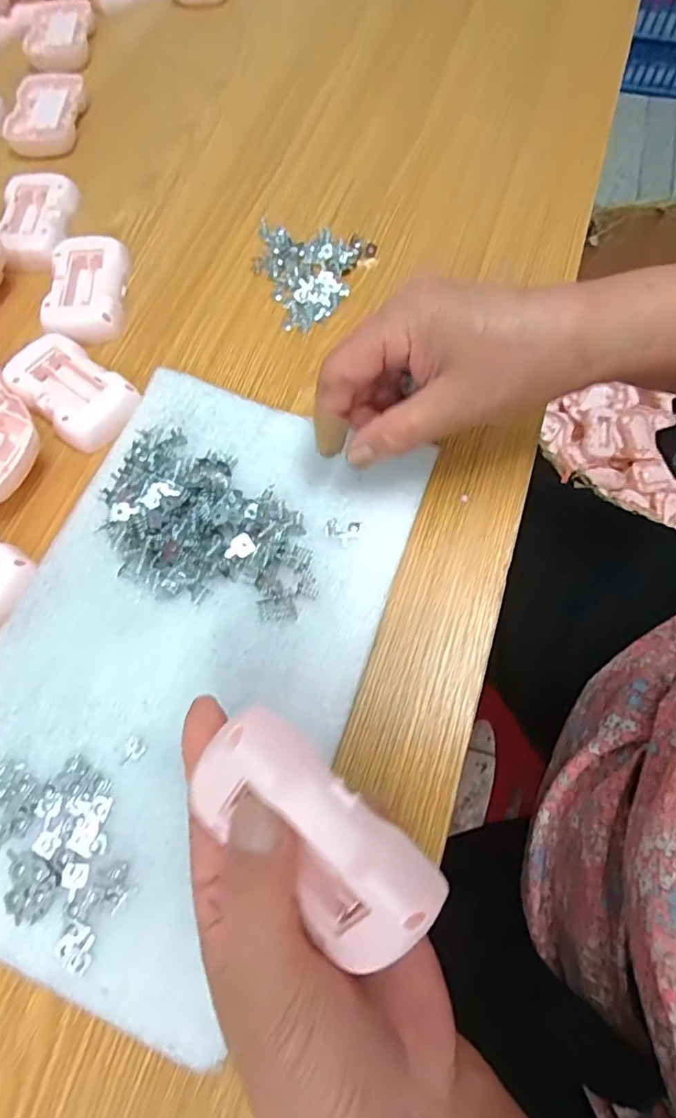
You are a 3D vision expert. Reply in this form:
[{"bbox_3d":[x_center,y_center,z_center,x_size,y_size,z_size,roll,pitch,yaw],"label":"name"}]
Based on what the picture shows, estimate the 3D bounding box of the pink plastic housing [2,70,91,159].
[{"bbox_3d":[-0.244,-0.377,0.449,0.058,0.010,0.099,-3,68,1],"label":"pink plastic housing"}]

